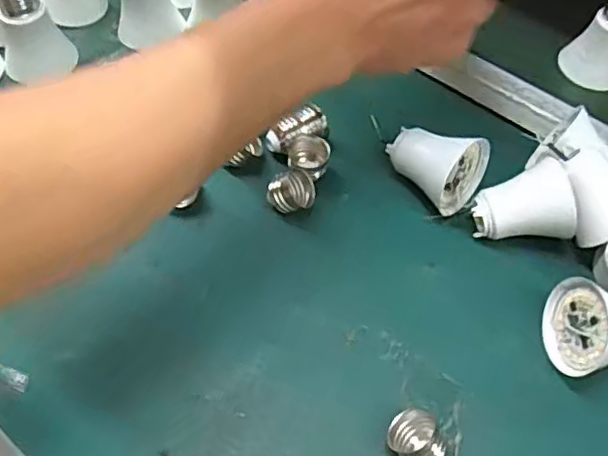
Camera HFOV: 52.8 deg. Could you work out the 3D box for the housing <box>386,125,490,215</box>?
[{"bbox_3d":[0.087,-0.046,0.400,0.061,0.045,0.052,38,64,19],"label":"housing"}]

